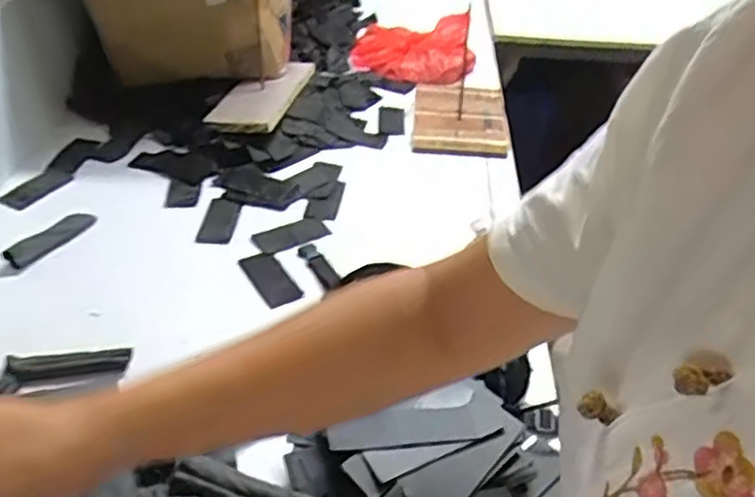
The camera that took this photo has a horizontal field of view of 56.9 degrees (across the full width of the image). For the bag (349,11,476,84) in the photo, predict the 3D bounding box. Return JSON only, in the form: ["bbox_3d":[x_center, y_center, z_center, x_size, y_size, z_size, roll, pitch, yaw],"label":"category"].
[{"bbox_3d":[0.079,-0.466,1.591,0.274,0.084,0.235,4,38,0],"label":"bag"}]

